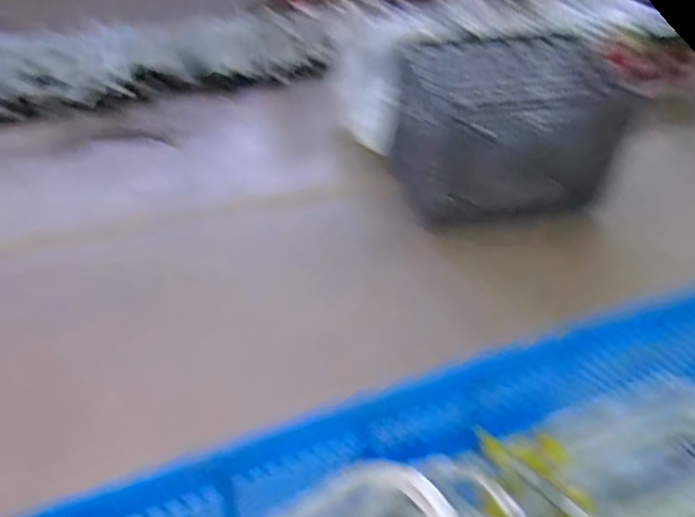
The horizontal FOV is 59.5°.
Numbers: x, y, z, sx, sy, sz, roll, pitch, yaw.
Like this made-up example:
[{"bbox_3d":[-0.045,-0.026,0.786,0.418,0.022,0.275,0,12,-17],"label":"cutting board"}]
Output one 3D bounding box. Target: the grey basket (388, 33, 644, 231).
[{"bbox_3d":[0.498,-0.413,1.877,0.674,0.494,0.388,-11,46,-7],"label":"grey basket"}]

